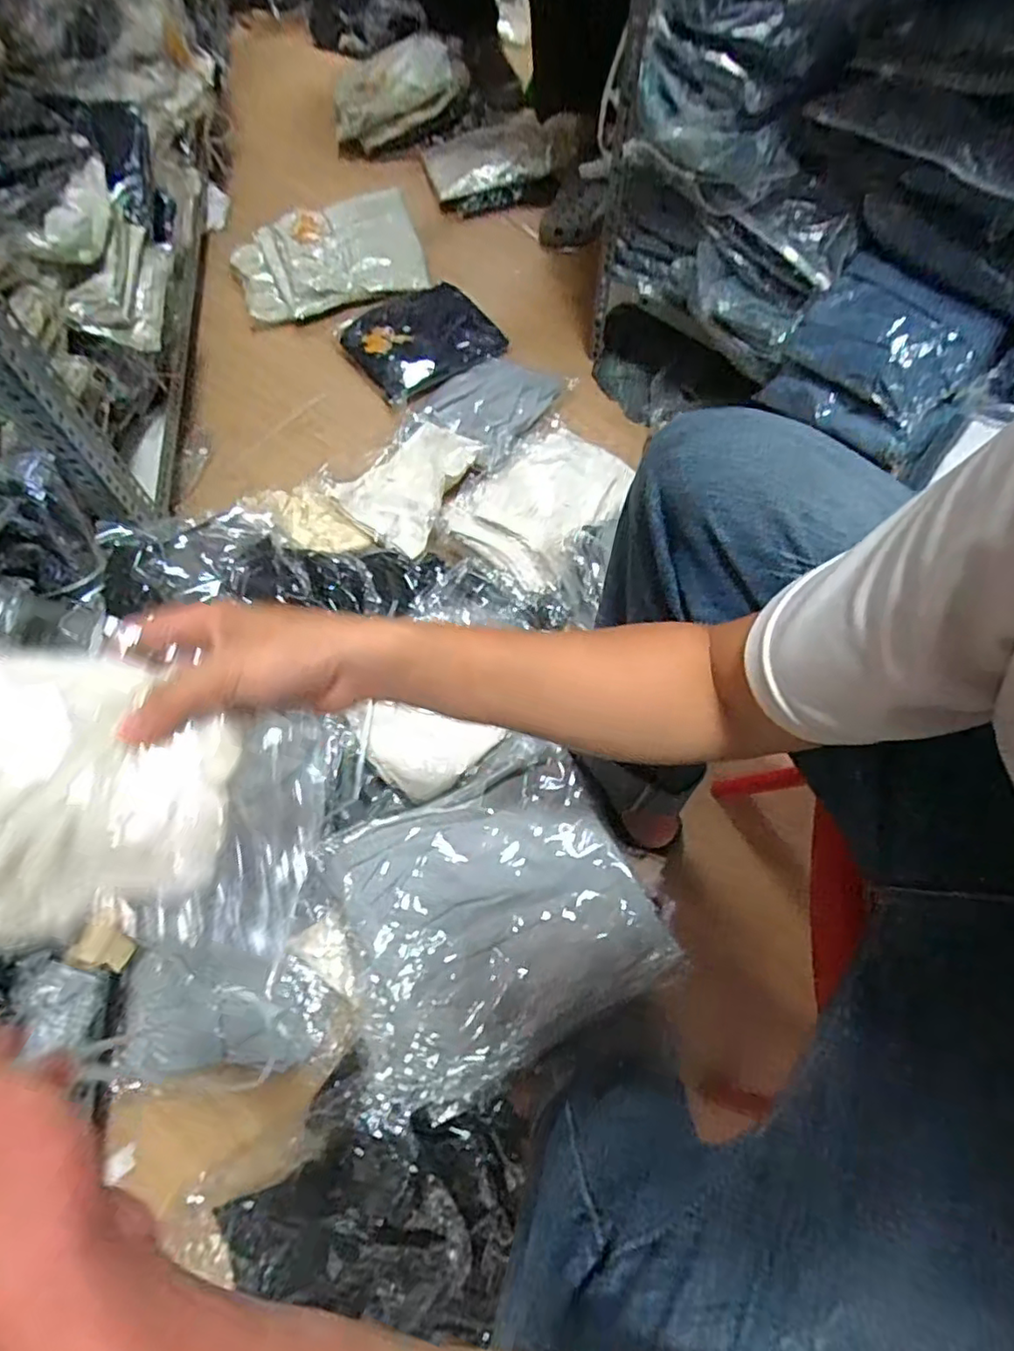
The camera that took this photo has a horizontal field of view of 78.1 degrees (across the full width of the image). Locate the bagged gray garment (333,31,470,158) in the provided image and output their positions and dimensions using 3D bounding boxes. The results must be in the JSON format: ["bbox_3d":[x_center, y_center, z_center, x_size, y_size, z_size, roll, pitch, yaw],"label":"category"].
[{"bbox_3d":[-0.237,-1.209,1.300,0.293,0.120,0.152,-3,63,25],"label":"bagged gray garment"}]

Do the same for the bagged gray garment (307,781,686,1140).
[{"bbox_3d":[-0.008,0.216,0.552,0.281,0.037,0.238,-16,66,-6],"label":"bagged gray garment"}]

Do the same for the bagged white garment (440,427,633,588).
[{"bbox_3d":[0.058,-0.258,0.908,0.209,0.047,0.257,37,71,16],"label":"bagged white garment"}]

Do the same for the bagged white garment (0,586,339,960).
[{"bbox_3d":[-0.205,0.061,0.330,0.213,0.028,0.163,19,82,-28],"label":"bagged white garment"}]

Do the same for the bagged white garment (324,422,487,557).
[{"bbox_3d":[-0.142,-0.298,0.967,0.158,0.034,0.218,35,71,15],"label":"bagged white garment"}]

